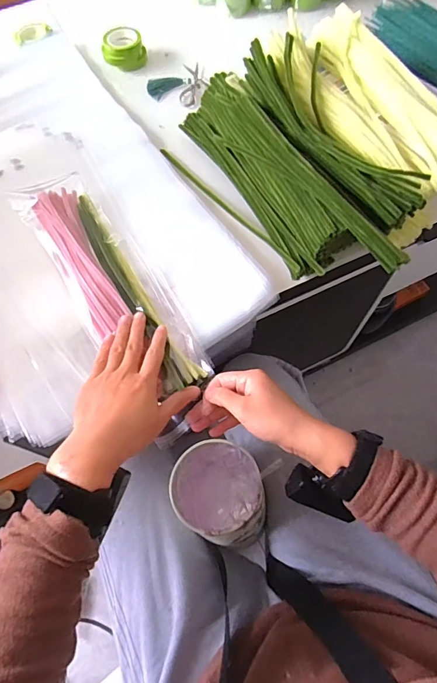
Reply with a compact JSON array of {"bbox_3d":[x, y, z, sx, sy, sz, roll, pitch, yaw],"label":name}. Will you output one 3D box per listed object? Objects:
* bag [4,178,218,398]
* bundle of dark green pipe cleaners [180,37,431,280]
[{"bbox_3d":[-0.128,-0.077,0.475,0.100,0.029,0.332,-36,72,-14],"label":"bag"},{"bbox_3d":[0.097,-0.222,0.501,0.174,0.074,0.363,-21,67,-8],"label":"bundle of dark green pipe cleaners"}]

